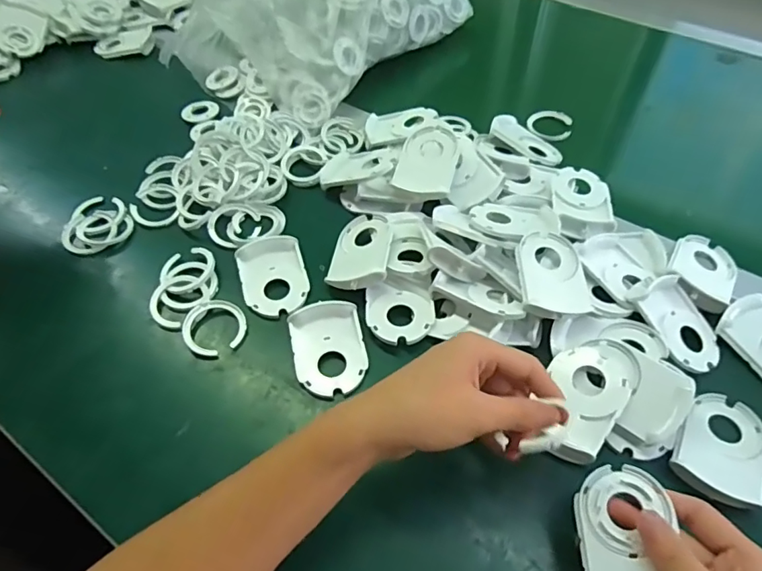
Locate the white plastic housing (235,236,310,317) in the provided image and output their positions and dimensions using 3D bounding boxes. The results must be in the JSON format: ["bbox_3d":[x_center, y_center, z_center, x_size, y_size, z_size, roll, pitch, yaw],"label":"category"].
[{"bbox_3d":[-0.098,-0.011,0.470,0.058,0.011,0.084,-14,54,-10],"label":"white plastic housing"}]

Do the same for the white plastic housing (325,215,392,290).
[{"bbox_3d":[-0.016,-0.031,0.471,0.055,0.014,0.082,-8,47,23],"label":"white plastic housing"}]

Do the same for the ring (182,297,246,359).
[{"bbox_3d":[-0.140,0.034,0.440,0.048,0.011,0.052,0,53,1],"label":"ring"}]

